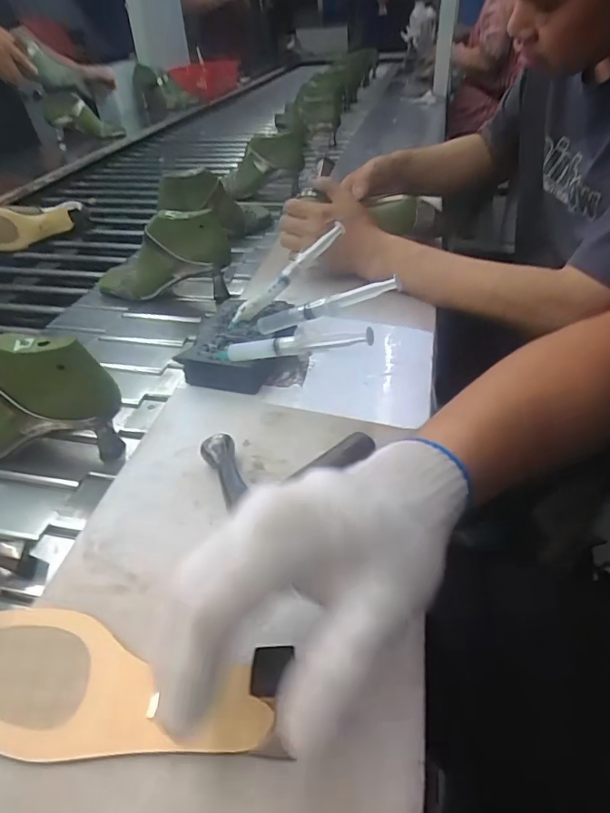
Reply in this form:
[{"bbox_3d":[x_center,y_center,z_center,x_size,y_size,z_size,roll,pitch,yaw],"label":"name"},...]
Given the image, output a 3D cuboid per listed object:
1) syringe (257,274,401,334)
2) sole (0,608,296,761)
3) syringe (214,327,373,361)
[{"bbox_3d":[0.014,-0.095,0.483,0.141,0.015,0.015,-12,31,32],"label":"syringe"},{"bbox_3d":[-0.114,0.158,0.288,0.204,0.013,0.073,3,38,10],"label":"sole"},{"bbox_3d":[-0.021,-0.054,0.458,0.158,0.019,0.011,-2,33,34],"label":"syringe"}]

